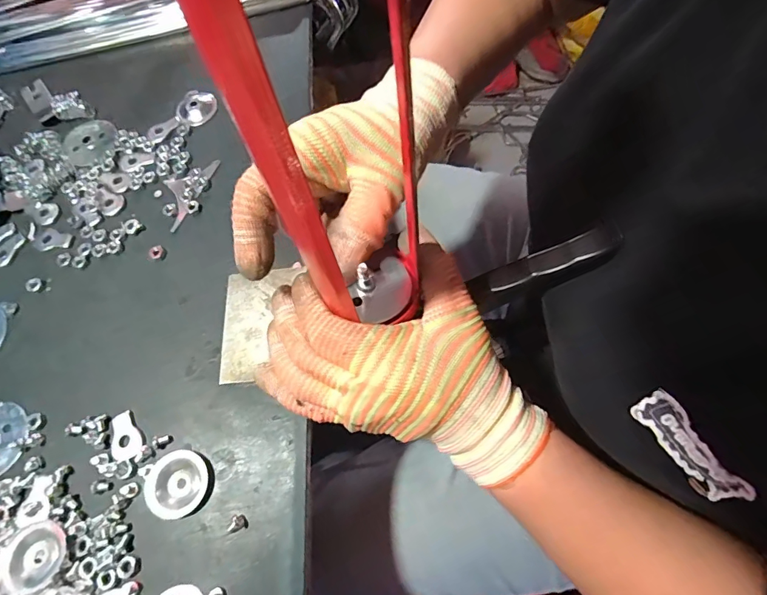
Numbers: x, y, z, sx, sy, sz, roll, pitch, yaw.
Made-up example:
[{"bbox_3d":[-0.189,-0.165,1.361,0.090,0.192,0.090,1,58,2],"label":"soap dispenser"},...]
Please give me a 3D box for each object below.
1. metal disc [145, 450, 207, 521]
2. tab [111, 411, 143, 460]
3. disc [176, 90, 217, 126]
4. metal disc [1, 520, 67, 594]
[{"bbox_3d":[-0.117,0.104,0.244,0.033,0.010,0.035,-1,66,2],"label":"metal disc"},{"bbox_3d":[-0.155,0.082,0.258,0.018,0.004,0.028,-29,68,-10],"label":"tab"},{"bbox_3d":[-0.156,-0.159,0.361,0.035,0.004,0.035,-1,66,2],"label":"disc"},{"bbox_3d":[-0.188,0.139,0.234,0.032,0.008,0.031,41,73,17],"label":"metal disc"}]

